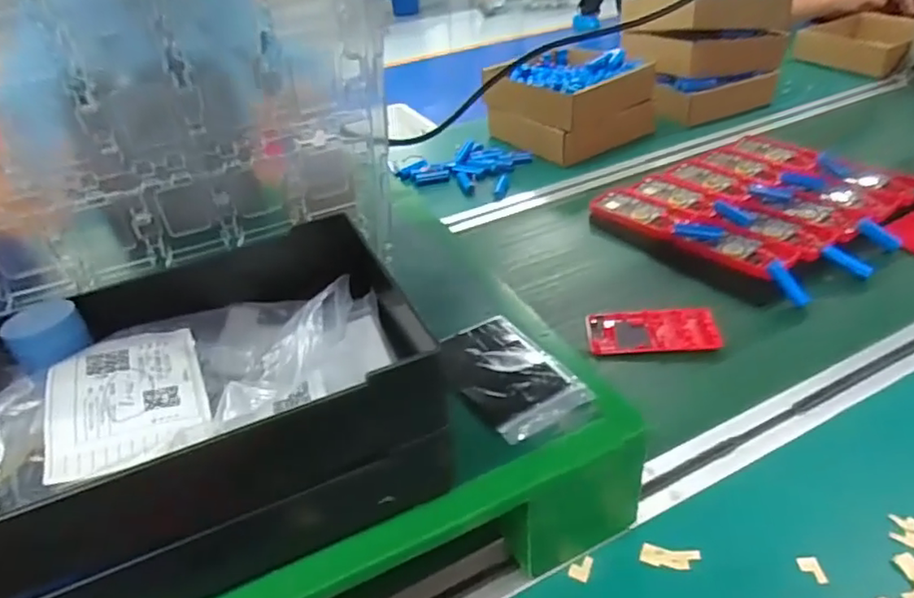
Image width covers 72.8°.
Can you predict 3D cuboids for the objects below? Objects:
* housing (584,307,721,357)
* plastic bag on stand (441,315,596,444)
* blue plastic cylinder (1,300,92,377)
[{"bbox_3d":[0.197,0.032,0.628,0.124,0.011,0.063,-7,35,7],"label":"housing"},{"bbox_3d":[0.033,0.050,0.433,0.074,0.011,0.107,-23,39,-23],"label":"plastic bag on stand"},{"bbox_3d":[-0.232,0.019,0.349,0.034,0.021,0.042,8,37,17],"label":"blue plastic cylinder"}]

